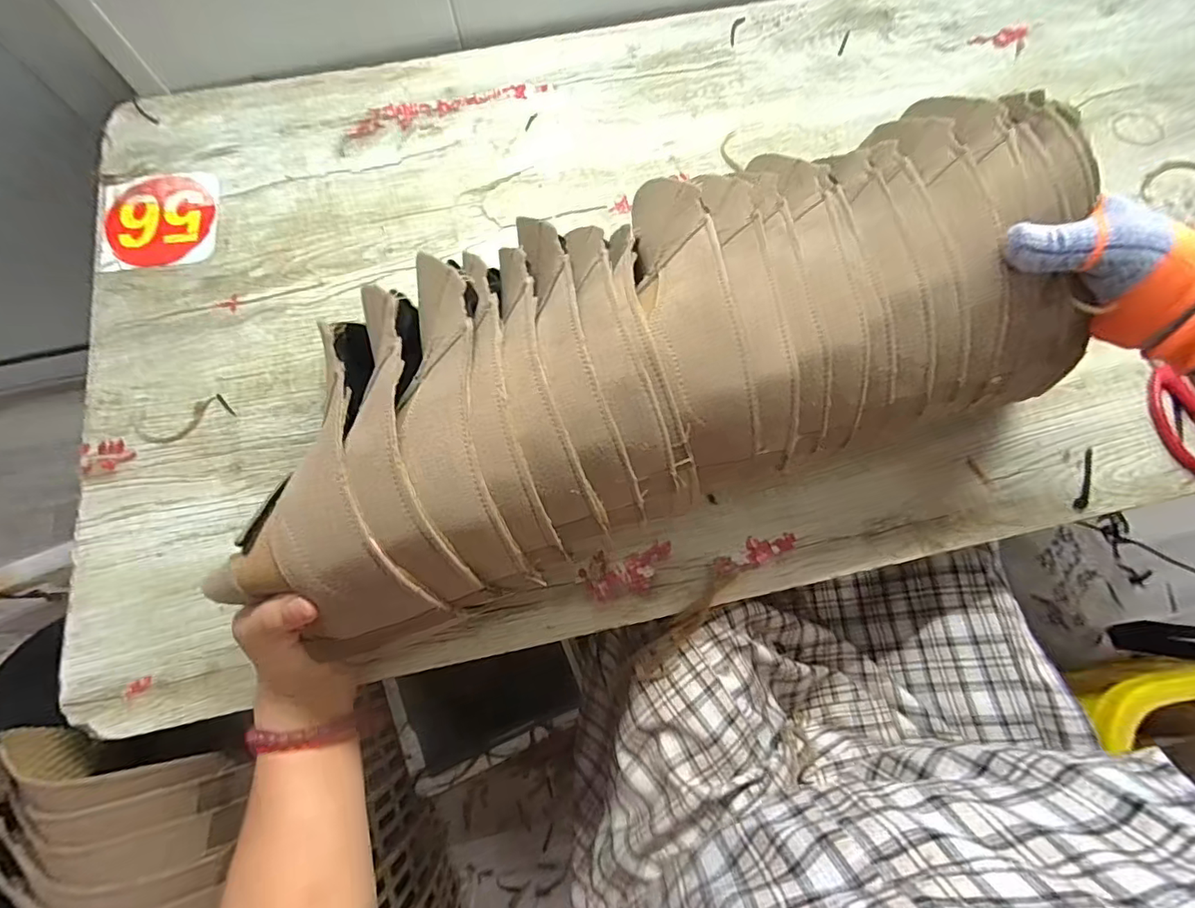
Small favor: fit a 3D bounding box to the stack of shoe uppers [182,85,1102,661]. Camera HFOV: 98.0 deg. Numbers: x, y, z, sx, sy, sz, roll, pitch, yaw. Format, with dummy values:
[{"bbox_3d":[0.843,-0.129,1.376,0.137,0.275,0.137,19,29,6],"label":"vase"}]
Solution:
[{"bbox_3d":[0.035,-0.069,0.303,0.523,0.088,0.225,-26,74,-8],"label":"stack of shoe uppers"}]

